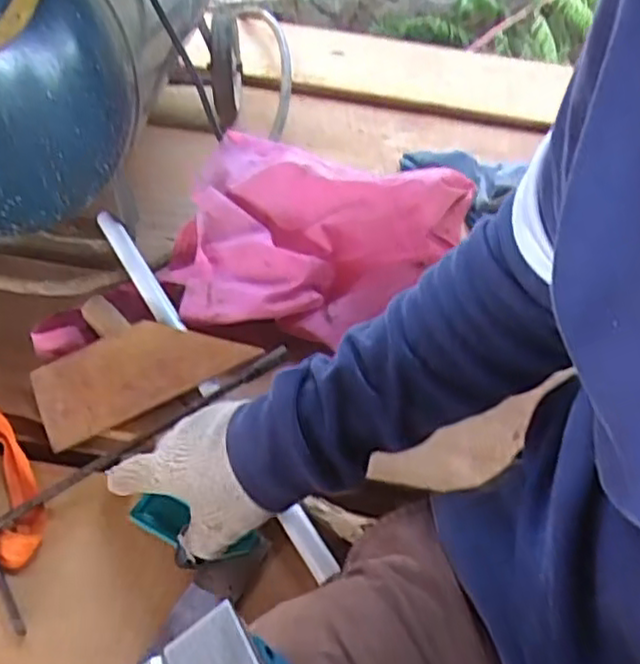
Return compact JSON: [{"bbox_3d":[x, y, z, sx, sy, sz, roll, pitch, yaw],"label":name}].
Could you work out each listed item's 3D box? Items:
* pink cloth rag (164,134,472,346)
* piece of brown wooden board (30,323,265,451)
[{"bbox_3d":[-0.029,-0.096,0.683,0.266,0.109,0.224,26,52,18],"label":"pink cloth rag"},{"bbox_3d":[-0.161,0.029,0.628,0.186,0.014,0.082,-24,71,-8],"label":"piece of brown wooden board"}]

